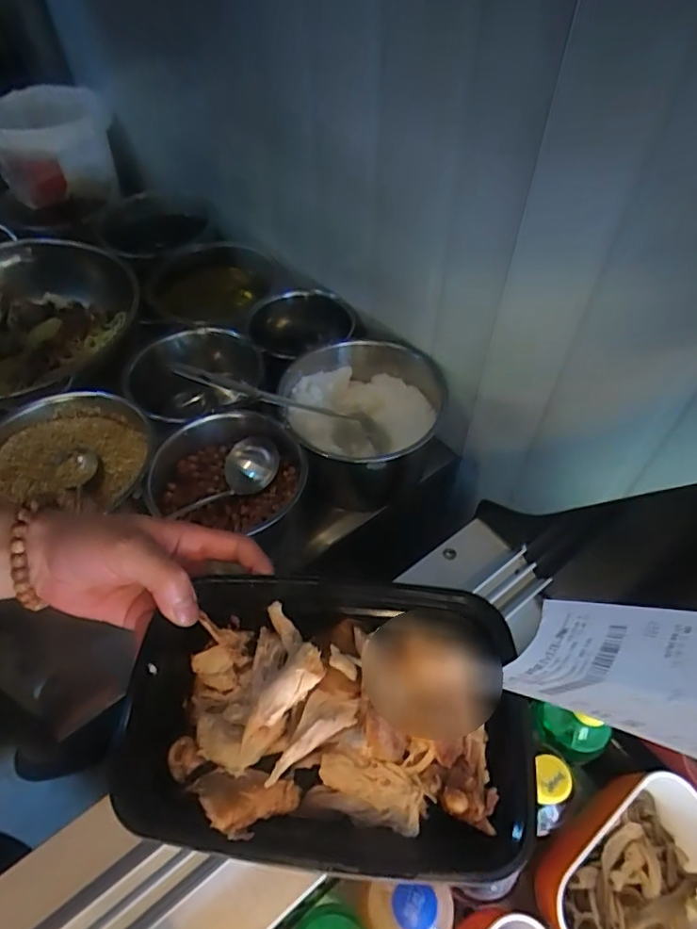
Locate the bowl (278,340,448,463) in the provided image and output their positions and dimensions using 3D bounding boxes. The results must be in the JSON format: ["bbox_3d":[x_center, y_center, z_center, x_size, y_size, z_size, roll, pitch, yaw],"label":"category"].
[{"bbox_3d":[0.009,-0.052,0.616,0.167,0.092,0.181,27,54,15],"label":"bowl"}]

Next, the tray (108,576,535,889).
[{"bbox_3d":[-0.015,0.134,0.302,0.216,0.052,0.137,8,52,1],"label":"tray"}]

